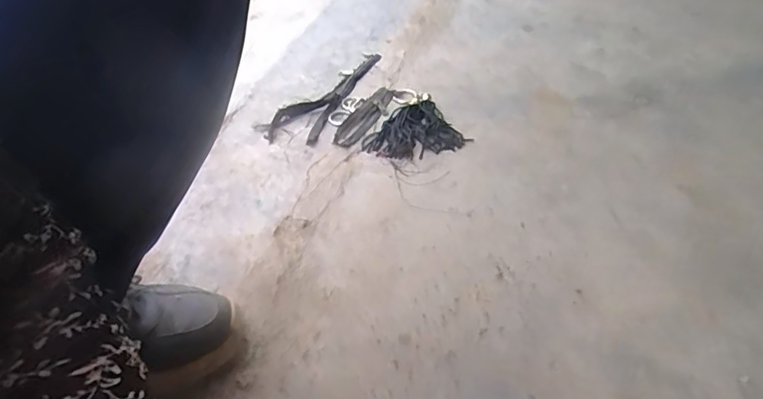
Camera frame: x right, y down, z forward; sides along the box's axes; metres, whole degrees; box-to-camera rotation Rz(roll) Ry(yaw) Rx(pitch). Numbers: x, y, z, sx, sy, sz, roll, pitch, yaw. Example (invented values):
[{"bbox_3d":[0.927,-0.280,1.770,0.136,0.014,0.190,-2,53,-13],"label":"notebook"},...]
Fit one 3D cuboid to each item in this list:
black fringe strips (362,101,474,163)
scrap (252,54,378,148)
[{"bbox_3d":[0.043,-0.104,0.834,0.143,0.022,0.126,-17,42,-17],"label":"black fringe strips"},{"bbox_3d":[-0.099,-0.196,0.955,0.098,0.021,0.358,12,42,17],"label":"scrap"}]

